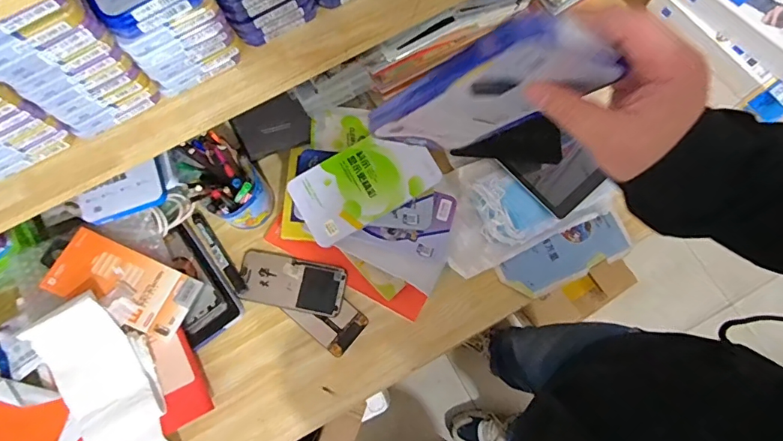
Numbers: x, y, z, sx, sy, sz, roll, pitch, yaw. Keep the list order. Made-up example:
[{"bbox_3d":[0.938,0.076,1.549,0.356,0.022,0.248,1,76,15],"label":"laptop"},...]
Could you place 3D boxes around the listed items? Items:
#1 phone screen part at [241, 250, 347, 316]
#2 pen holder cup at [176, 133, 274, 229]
[{"bbox_3d":[-0.150,0.093,0.723,0.157,0.008,0.076,11,76,4],"label":"phone screen part"},{"bbox_3d":[-0.220,-0.047,0.668,0.078,0.166,0.086,-30,77,-6],"label":"pen holder cup"}]

